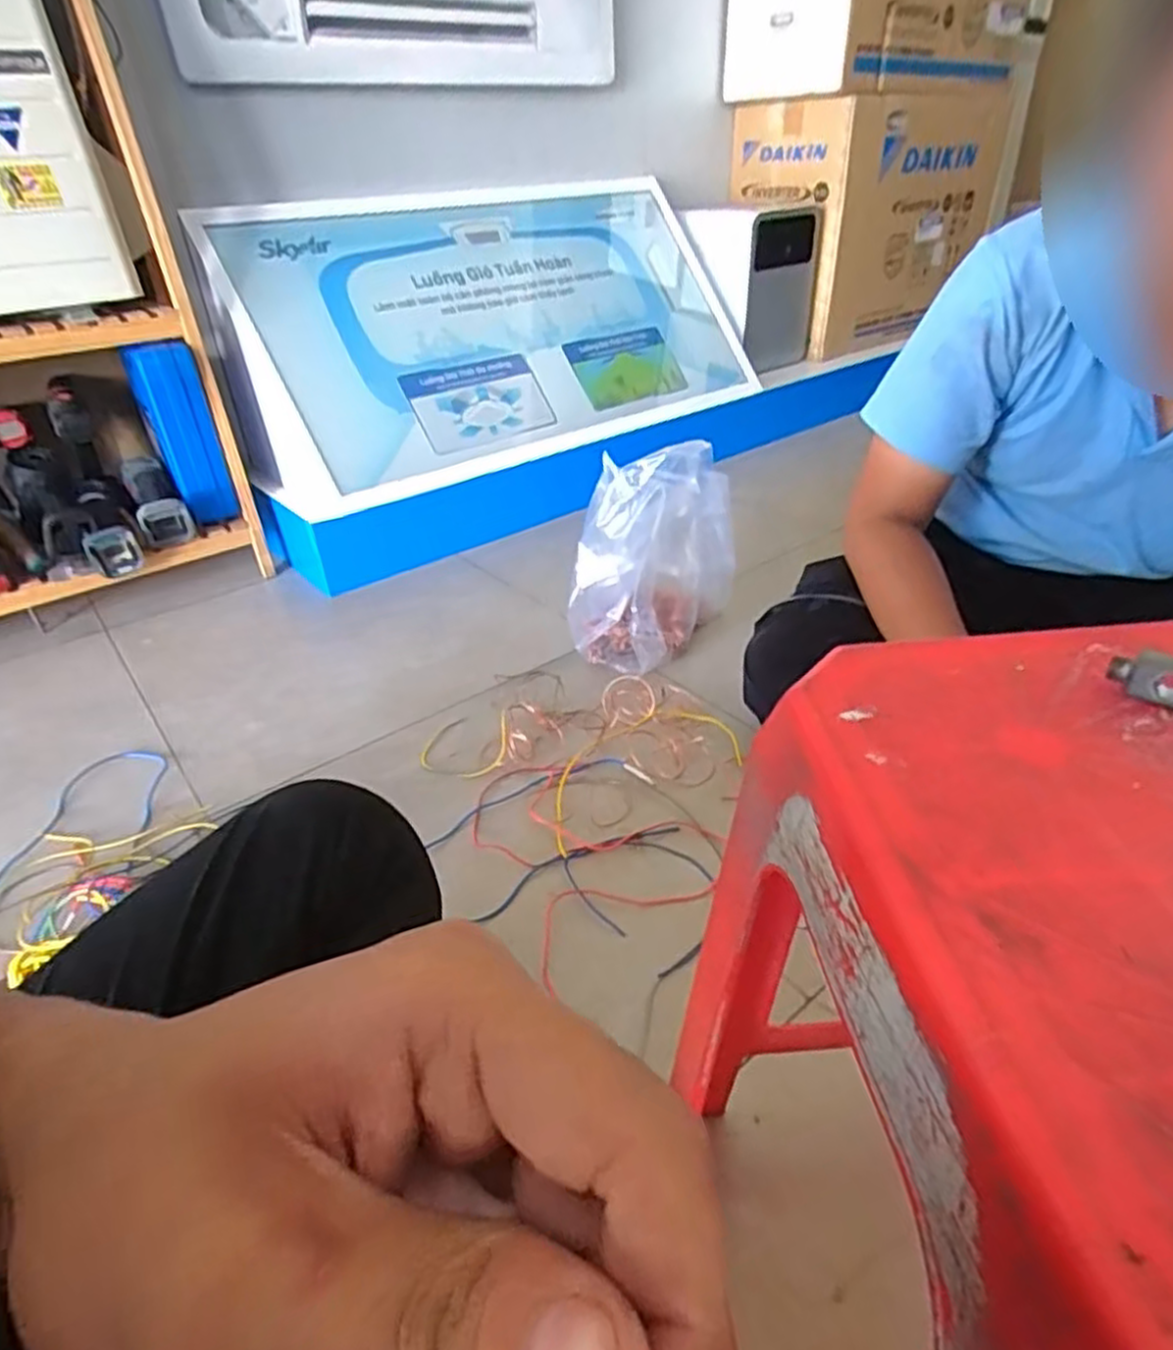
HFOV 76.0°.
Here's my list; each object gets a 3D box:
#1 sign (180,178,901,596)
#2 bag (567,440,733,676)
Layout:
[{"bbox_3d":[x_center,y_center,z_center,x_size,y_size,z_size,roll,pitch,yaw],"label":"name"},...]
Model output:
[{"bbox_3d":[-0.022,-0.779,1.754,1.589,0.561,0.548,-27,40,-31],"label":"sign"},{"bbox_3d":[0.101,-0.174,1.071,0.226,0.295,0.132,-20,37,-23],"label":"bag"}]

